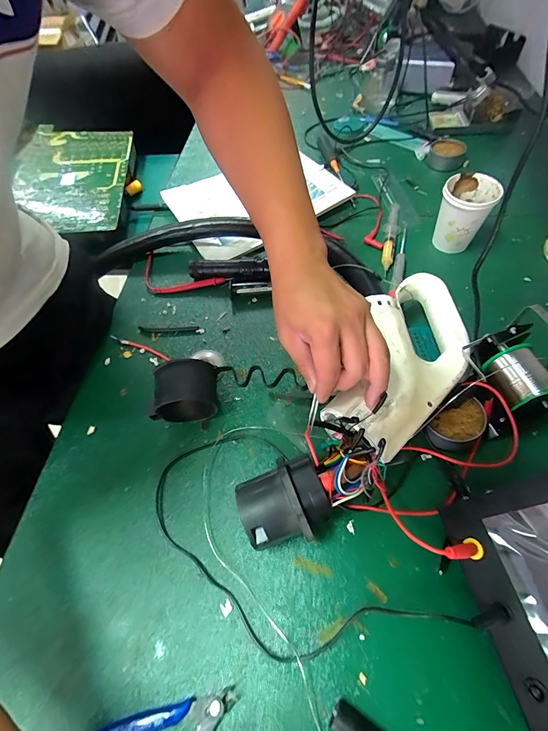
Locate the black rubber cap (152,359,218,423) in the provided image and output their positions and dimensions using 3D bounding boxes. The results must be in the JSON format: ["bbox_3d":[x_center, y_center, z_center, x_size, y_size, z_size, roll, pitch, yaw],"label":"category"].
[{"bbox_3d":[-0.099,0.034,0.393,0.071,0.068,0.052,-10,58,-1],"label":"black rubber cap"}]

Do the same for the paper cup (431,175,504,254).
[{"bbox_3d":[0.275,-0.218,0.504,0.072,0.088,0.074,29,65,20],"label":"paper cup"}]

